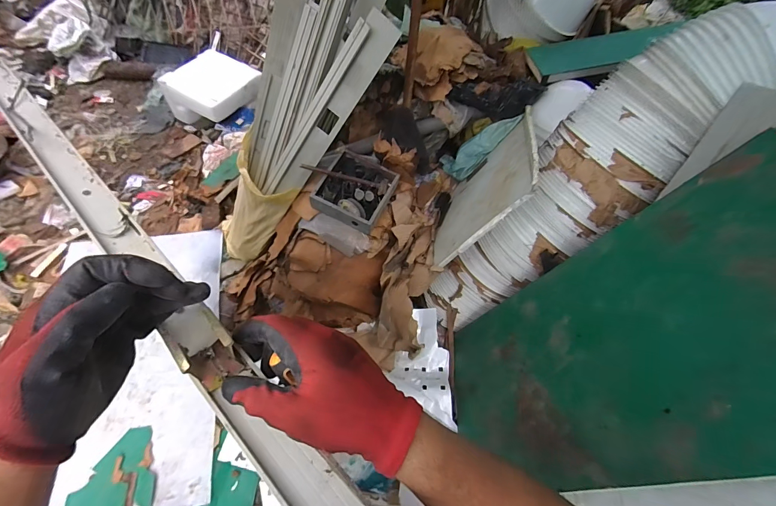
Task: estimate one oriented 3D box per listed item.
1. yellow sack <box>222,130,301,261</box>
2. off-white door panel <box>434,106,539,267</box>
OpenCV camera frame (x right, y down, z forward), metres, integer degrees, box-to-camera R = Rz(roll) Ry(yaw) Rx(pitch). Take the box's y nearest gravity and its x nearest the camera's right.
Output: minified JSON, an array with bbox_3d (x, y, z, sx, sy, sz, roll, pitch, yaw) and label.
[{"bbox_3d":[-0.606,-0.189,1.558,0.234,0.656,0.263,20,49,-24],"label":"yellow sack"},{"bbox_3d":[0.339,-0.225,1.259,0.020,0.485,0.551,35,39,-12],"label":"off-white door panel"}]

